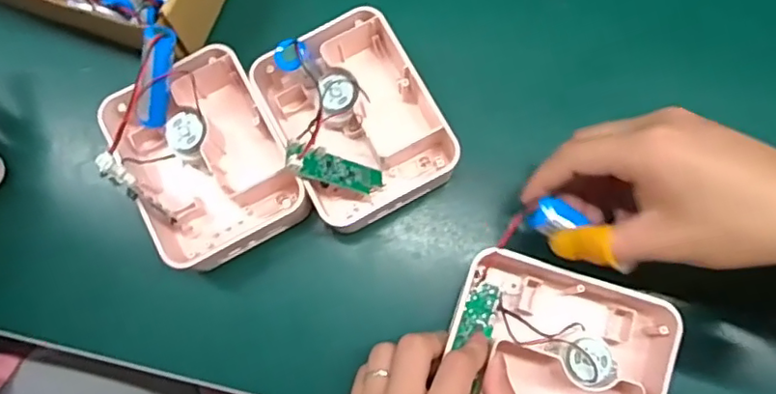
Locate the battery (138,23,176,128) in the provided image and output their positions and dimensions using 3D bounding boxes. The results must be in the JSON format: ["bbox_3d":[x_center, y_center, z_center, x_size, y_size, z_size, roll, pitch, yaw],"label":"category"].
[{"bbox_3d":[-0.148,-0.075,0.372,0.016,0.068,0.019,24,34,6],"label":"battery"}]

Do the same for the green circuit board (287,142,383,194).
[{"bbox_3d":[-0.032,-0.019,0.375,0.070,0.013,0.023,15,58,-32],"label":"green circuit board"}]

